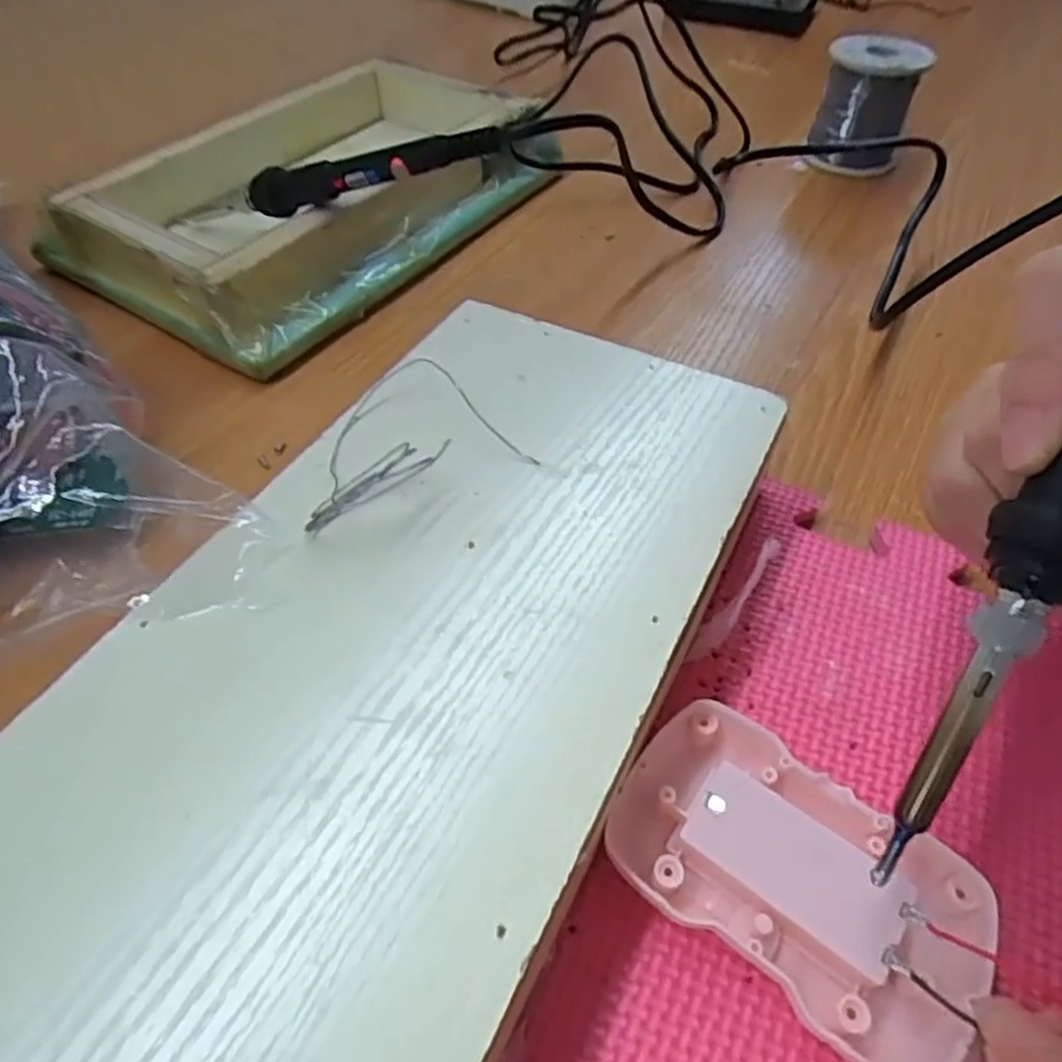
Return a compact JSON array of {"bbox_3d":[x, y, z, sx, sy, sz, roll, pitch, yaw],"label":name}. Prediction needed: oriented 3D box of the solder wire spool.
[{"bbox_3d":[0.217,-0.276,0.446,0.056,0.068,0.056,9,52,8],"label":"solder wire spool"}]

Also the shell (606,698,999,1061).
[{"bbox_3d":[0.066,0.086,0.177,0.088,0.015,0.049,33,59,24],"label":"shell"}]

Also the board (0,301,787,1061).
[{"bbox_3d":[-0.032,0.022,0.183,0.130,0.005,0.260,23,55,18],"label":"board"}]

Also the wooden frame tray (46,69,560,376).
[{"bbox_3d":[-0.118,-0.199,0.399,0.173,0.047,0.262,30,58,23],"label":"wooden frame tray"}]

